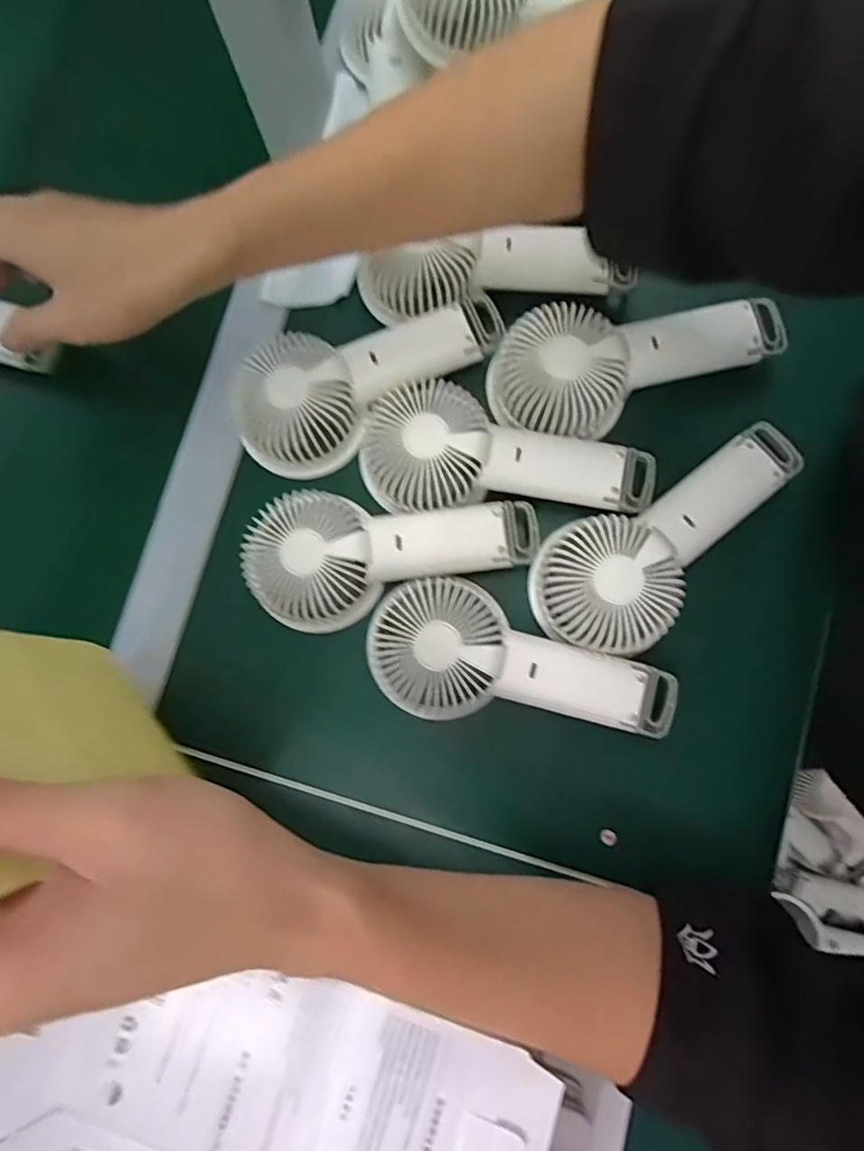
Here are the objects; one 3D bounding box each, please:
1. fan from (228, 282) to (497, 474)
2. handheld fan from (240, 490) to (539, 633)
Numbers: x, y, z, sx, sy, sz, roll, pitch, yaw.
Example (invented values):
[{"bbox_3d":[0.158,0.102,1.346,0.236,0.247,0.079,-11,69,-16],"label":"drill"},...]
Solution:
[{"bbox_3d":[-0.048,-0.140,0.378,0.185,0.046,0.086,-36,82,-2],"label":"fan"},{"bbox_3d":[-0.027,-0.020,0.357,0.182,0.043,0.084,-12,82,1],"label":"handheld fan"}]

